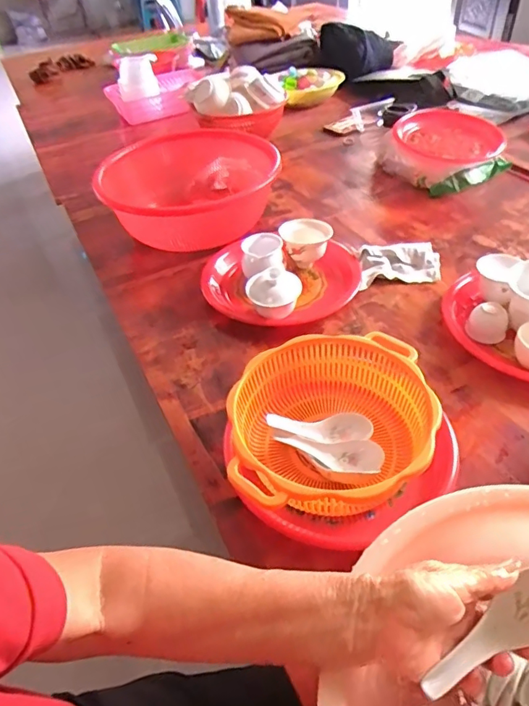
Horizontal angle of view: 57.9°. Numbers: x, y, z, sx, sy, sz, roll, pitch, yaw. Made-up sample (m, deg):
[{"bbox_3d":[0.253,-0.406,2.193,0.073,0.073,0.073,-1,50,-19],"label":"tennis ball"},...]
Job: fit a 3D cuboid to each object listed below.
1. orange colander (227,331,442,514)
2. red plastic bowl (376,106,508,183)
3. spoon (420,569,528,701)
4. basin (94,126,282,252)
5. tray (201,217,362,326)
[{"bbox_3d":[0.076,0.085,0.542,0.211,0.087,0.214,-4,43,2],"label":"orange colander"},{"bbox_3d":[0.402,-0.450,1.061,0.223,0.100,0.223,-3,44,3],"label":"red plastic bowl"},{"bbox_3d":[0.164,0.192,0.330,0.118,0.023,0.038,-31,46,-2],"label":"spoon"},{"bbox_3d":[-0.140,-0.320,0.959,0.346,0.124,0.357,-3,44,3],"label":"basin"},{"bbox_3d":[0.023,-0.137,0.787,0.249,0.075,0.225,-5,43,2],"label":"tray"}]

